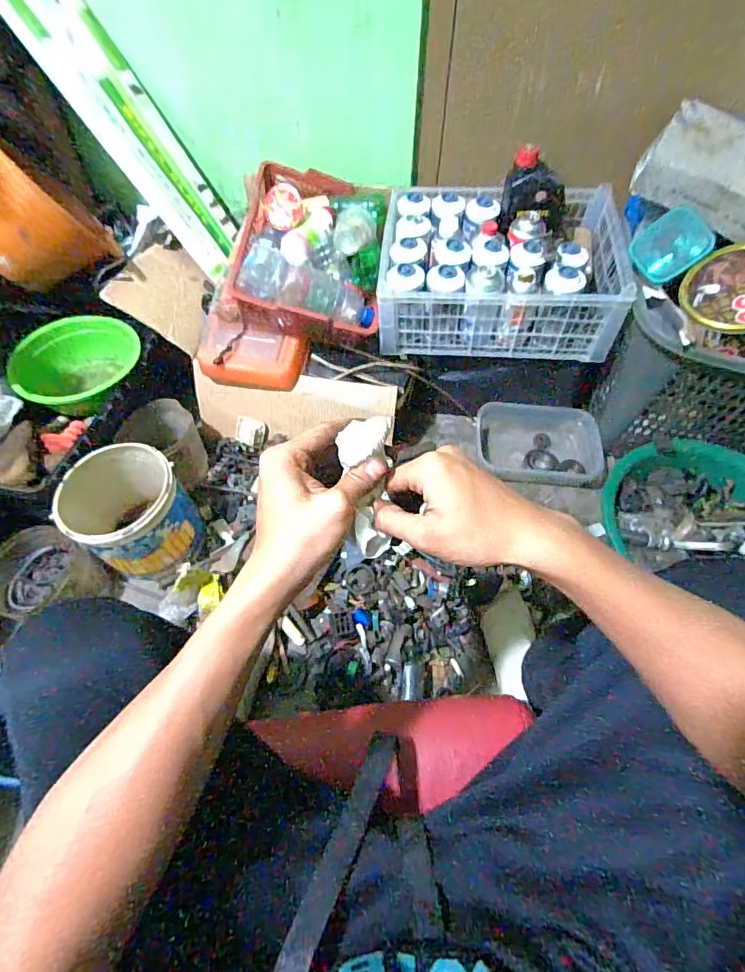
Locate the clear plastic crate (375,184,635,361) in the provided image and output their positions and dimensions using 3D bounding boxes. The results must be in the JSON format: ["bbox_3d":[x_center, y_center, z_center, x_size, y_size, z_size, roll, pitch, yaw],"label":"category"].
[{"bbox_3d":[0.233,-0.408,0.882,0.412,0.163,0.301,5,58,4],"label":"clear plastic crate"}]

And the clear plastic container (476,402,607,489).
[{"bbox_3d":[0.346,-0.086,0.966,0.255,0.063,0.166,8,58,6],"label":"clear plastic container"}]

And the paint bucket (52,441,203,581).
[{"bbox_3d":[-0.407,0.047,0.794,0.167,0.188,0.177,0,57,1],"label":"paint bucket"}]

